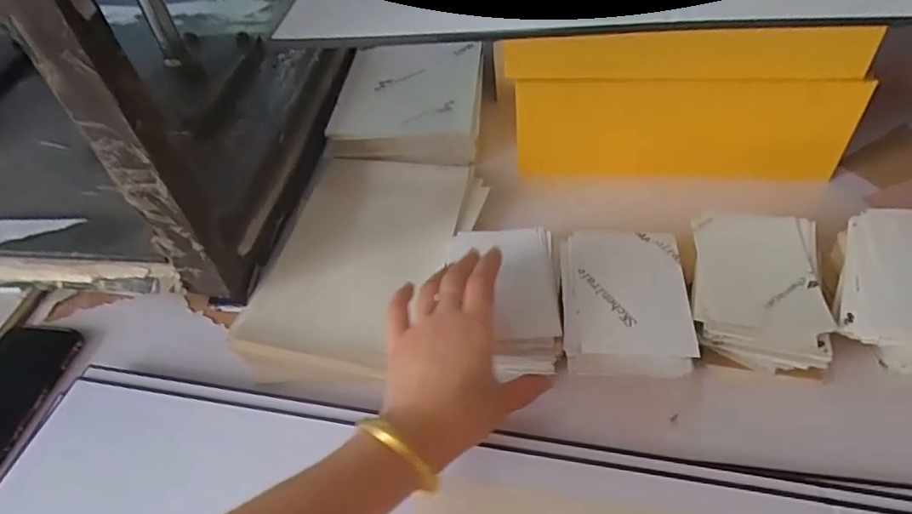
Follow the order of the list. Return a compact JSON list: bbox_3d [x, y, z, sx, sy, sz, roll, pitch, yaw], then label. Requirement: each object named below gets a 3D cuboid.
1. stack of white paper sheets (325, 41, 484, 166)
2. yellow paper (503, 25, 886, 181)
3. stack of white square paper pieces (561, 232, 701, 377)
[{"bbox_3d":[-0.053,-0.188,0.686,0.166,0.033,0.197,1,48,8],"label":"stack of white paper sheets"},{"bbox_3d":[0.202,-0.140,0.548,0.316,0.130,0.049,5,49,11],"label":"yellow paper"},{"bbox_3d":[0.131,0.037,0.462,0.091,0.039,0.123,0,48,7],"label":"stack of white square paper pieces"}]

